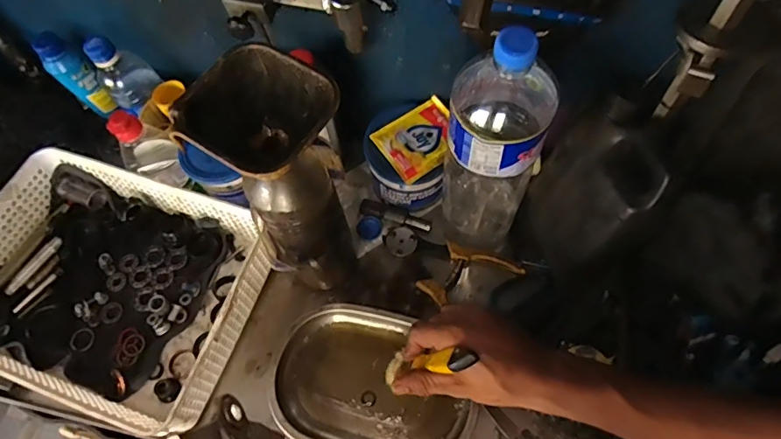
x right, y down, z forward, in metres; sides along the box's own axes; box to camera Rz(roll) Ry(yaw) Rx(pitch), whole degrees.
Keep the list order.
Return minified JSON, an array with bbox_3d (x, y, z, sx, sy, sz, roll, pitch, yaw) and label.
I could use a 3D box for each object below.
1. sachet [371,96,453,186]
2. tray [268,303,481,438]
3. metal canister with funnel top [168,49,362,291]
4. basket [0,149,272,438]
[{"bbox_3d":[0.036,-0.094,0.578,0.093,0.014,0.077,-33,67,-12],"label":"sachet"},{"bbox_3d":[-0.020,0.184,0.547,0.216,0.032,0.156,13,66,10],"label":"tray"},{"bbox_3d":[-0.091,-0.012,0.470,0.100,0.301,0.097,34,71,18],"label":"metal canister with funnel top"},{"bbox_3d":[-0.327,0.073,0.578,0.329,0.079,0.246,17,67,11],"label":"basket"}]

